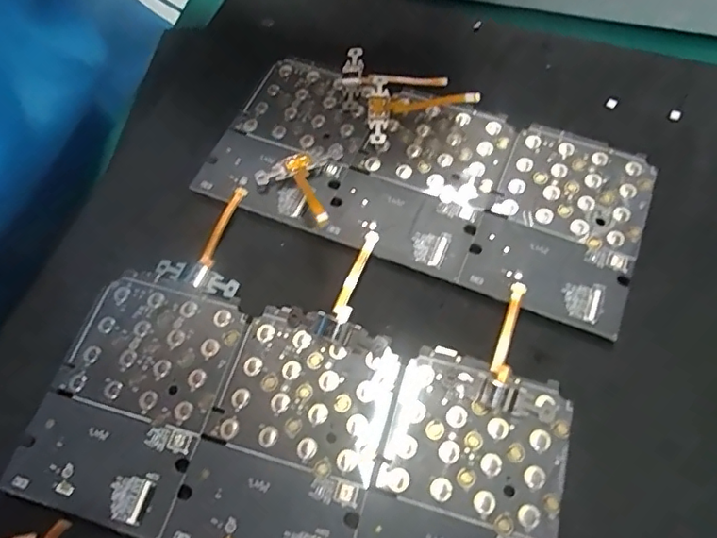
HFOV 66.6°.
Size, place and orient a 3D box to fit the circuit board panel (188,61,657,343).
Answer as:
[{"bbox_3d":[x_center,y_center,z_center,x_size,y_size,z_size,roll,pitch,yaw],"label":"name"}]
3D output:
[{"bbox_3d":[0.024,-0.036,0.211,0.162,0.008,0.074,21,65,12],"label":"circuit board panel"}]

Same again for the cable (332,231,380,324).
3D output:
[{"bbox_3d":[-0.001,0.003,0.197,0.006,0.004,0.037,16,64,10],"label":"cable"}]

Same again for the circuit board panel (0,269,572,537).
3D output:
[{"bbox_3d":[-0.021,0.052,0.171,0.162,0.007,0.078,15,64,9],"label":"circuit board panel"}]

